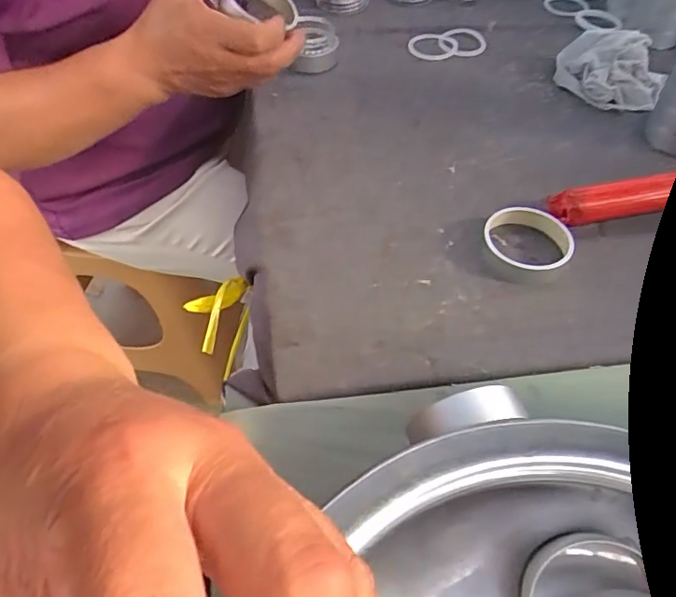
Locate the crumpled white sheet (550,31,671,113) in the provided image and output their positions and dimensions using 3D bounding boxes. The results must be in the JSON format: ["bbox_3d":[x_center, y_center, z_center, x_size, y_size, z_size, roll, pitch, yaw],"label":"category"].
[{"bbox_3d":[0.259,-0.222,0.507,0.049,0.051,0.103,-30,56,-18],"label":"crumpled white sheet"}]

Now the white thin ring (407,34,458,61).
[{"bbox_3d":[0.107,-0.285,0.596,0.055,0.008,0.048,-1,52,3],"label":"white thin ring"}]

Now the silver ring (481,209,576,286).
[{"bbox_3d":[0.141,-0.041,0.396,0.062,0.017,0.064,-2,52,2],"label":"silver ring"}]

